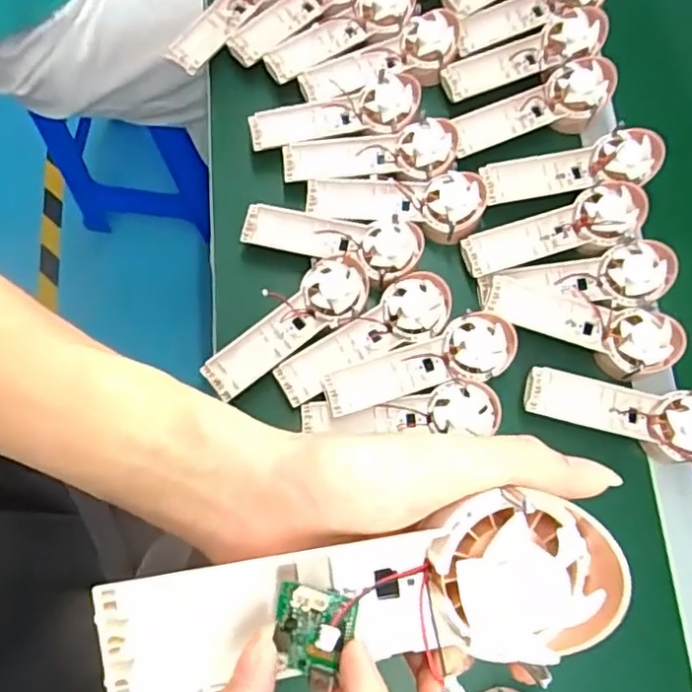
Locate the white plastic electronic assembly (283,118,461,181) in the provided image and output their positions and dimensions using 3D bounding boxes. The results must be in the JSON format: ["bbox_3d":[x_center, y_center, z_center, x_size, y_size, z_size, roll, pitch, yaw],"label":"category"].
[{"bbox_3d":[0.023,-0.196,0.645,0.170,0.028,0.056,0,74,0],"label":"white plastic electronic assembly"}]

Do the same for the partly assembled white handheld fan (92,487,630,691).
[{"bbox_3d":[0.009,0.088,0.220,0.179,0.025,0.053,-7,75,-5],"label":"partly assembled white handheld fan"}]

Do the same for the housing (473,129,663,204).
[{"bbox_3d":[0.223,-0.174,0.635,0.174,0.031,0.058,-12,75,-4],"label":"housing"}]

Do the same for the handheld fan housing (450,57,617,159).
[{"bbox_3d":[0.193,-0.242,0.660,0.175,0.038,0.064,-24,76,-7],"label":"handheld fan housing"}]

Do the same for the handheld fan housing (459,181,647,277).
[{"bbox_3d":[0.204,-0.109,0.619,0.177,0.032,0.063,-21,76,-6],"label":"handheld fan housing"}]

